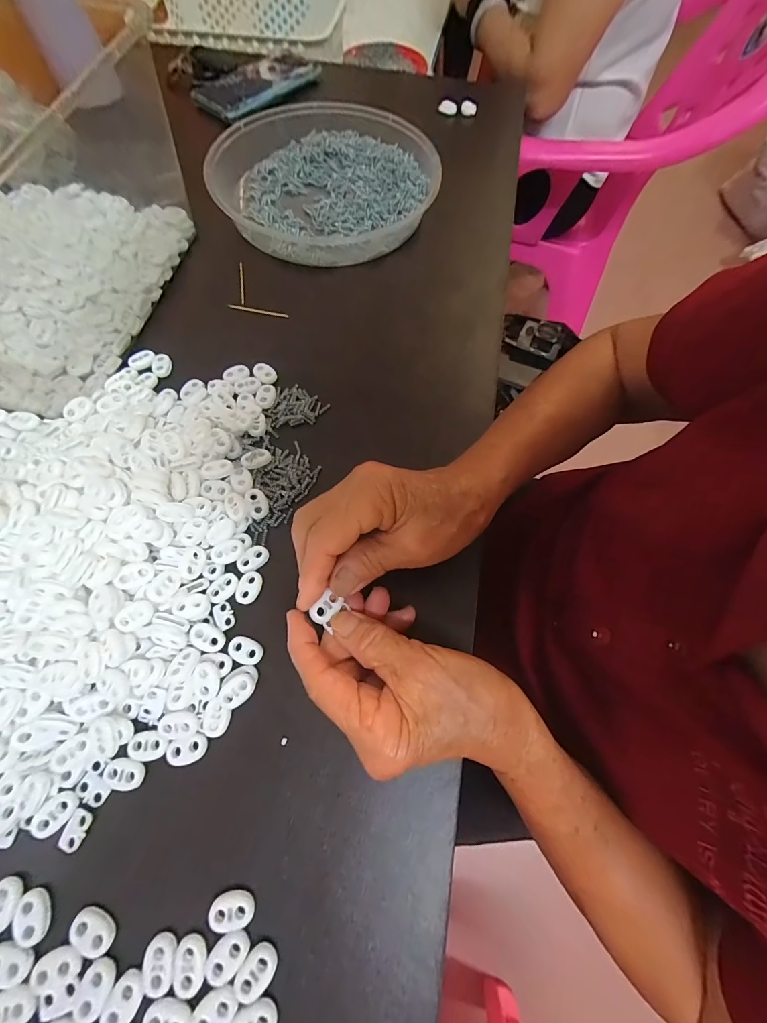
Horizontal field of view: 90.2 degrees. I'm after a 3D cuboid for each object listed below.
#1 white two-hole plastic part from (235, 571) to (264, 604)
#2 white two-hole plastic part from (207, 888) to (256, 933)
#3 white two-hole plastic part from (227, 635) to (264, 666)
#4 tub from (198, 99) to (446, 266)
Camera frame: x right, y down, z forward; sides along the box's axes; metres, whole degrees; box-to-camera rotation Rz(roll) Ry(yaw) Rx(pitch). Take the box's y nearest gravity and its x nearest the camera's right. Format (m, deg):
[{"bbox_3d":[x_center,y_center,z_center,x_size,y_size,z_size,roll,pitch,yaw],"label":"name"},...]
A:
[{"bbox_3d":[-0.092,0.052,0.261,0.015,0.004,0.022,16,68,4],"label":"white two-hole plastic part"},{"bbox_3d":[-0.079,0.207,0.199,0.023,0.005,0.015,-7,69,-5],"label":"white two-hole plastic part"},{"bbox_3d":[-0.089,0.089,0.246,0.022,0.004,0.015,24,69,7],"label":"white two-hole plastic part"},{"bbox_3d":[-0.063,-0.354,0.408,0.237,0.036,0.218,15,68,3],"label":"tub"}]

